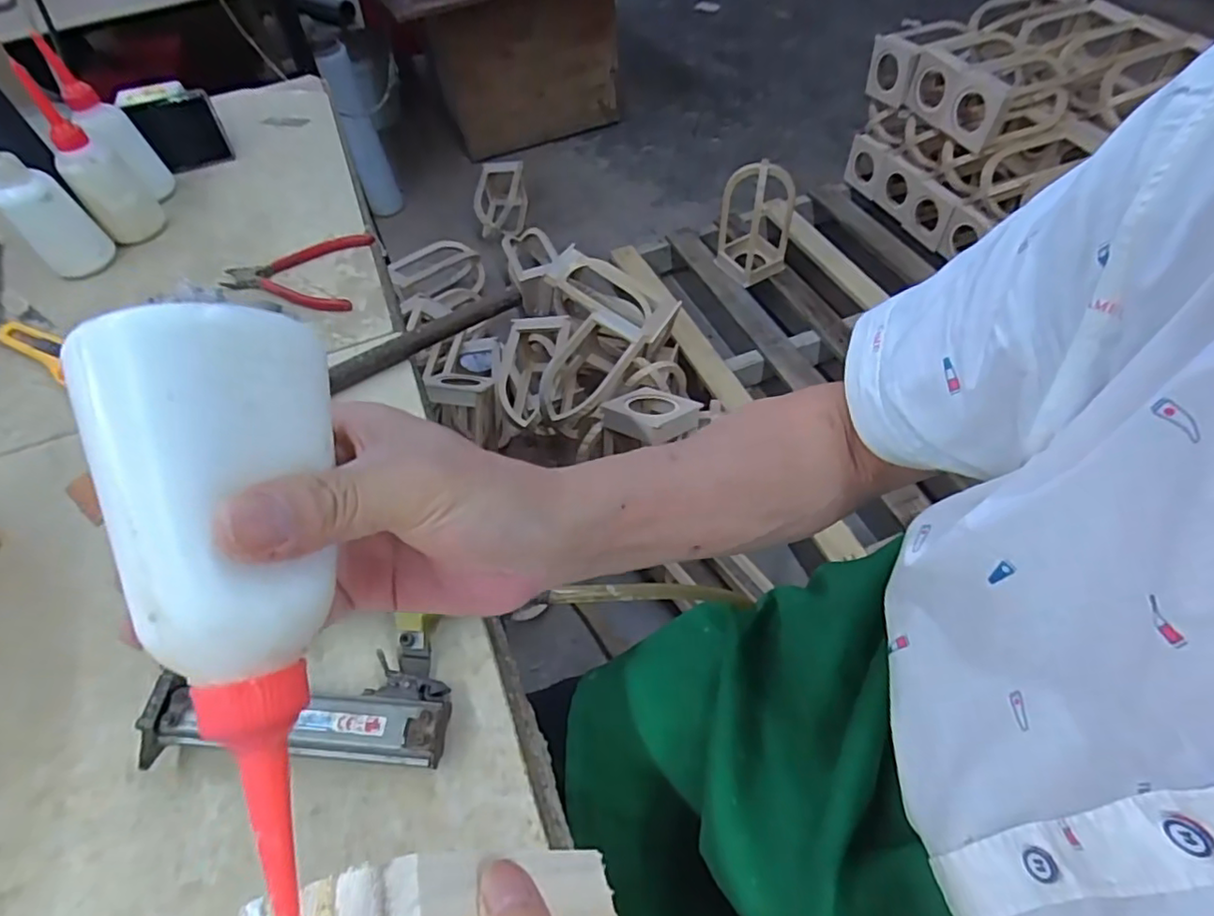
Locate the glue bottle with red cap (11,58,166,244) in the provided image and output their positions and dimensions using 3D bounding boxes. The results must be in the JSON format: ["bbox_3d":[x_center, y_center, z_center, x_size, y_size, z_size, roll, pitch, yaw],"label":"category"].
[{"bbox_3d":[-0.541,-0.309,0.647,0.061,0.161,0.050,-37,60,-20],"label":"glue bottle with red cap"}]

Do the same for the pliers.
[{"bbox_3d":[-0.322,-0.188,0.627,0.144,0.015,0.111,-1,55,3],"label":"pliers"}]

